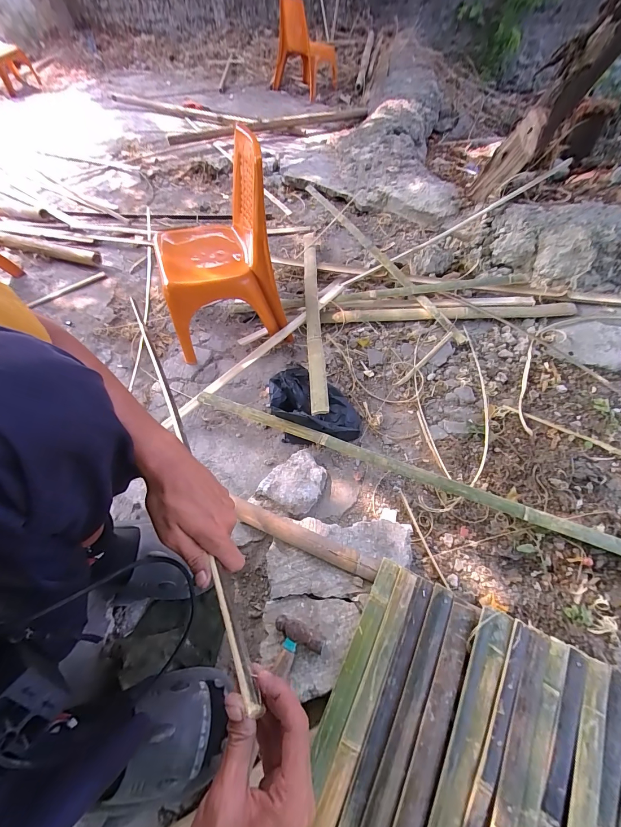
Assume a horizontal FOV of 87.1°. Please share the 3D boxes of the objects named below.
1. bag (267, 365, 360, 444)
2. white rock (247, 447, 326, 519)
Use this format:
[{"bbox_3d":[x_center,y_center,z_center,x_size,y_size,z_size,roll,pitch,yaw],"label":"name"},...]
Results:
[{"bbox_3d":[0.006,-0.015,0.742,0.232,0.074,0.174,28,64,18],"label":"bag"},{"bbox_3d":[-0.032,0.147,0.659,0.106,0.056,0.144,30,65,20],"label":"white rock"}]

